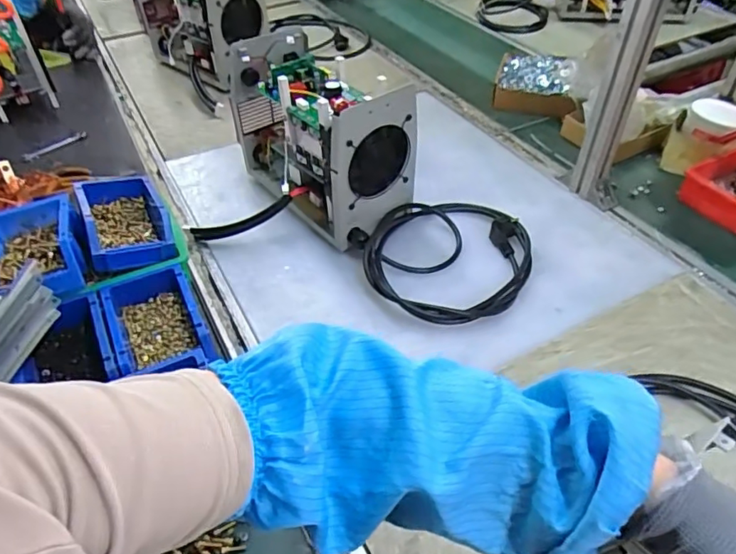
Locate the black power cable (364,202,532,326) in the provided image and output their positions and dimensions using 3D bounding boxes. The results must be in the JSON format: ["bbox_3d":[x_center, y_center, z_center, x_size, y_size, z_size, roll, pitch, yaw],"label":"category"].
[{"bbox_3d":[0.124,-0.041,0.823,0.244,0.041,0.278,23,49,23],"label":"black power cable"}]

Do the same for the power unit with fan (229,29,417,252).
[{"bbox_3d":[-0.083,-0.231,0.877,0.156,0.231,0.335,-28,50,-25],"label":"power unit with fan"}]

